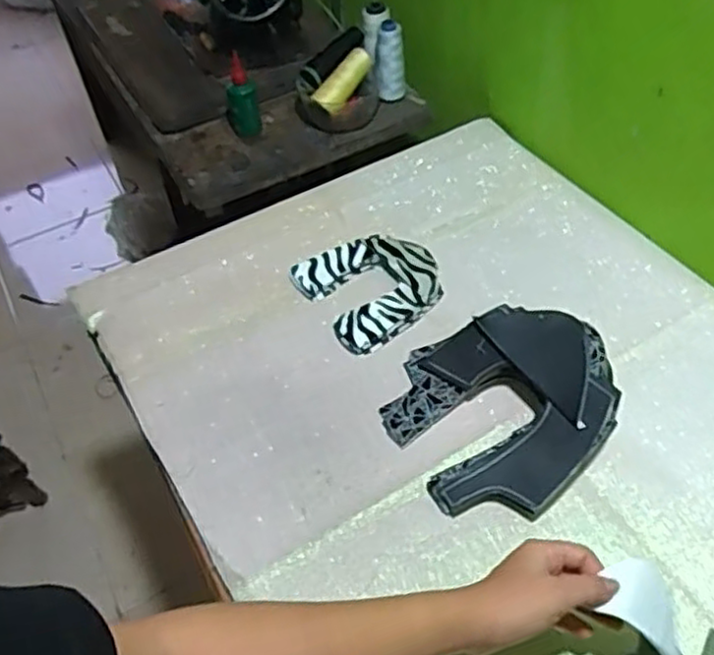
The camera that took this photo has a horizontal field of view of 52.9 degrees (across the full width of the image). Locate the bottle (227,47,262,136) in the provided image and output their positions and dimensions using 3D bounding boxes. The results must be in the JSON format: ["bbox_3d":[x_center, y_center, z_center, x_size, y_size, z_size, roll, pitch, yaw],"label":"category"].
[{"bbox_3d":[-0.168,-0.332,1.042,0.047,0.104,0.049,-10,48,-3],"label":"bottle"}]

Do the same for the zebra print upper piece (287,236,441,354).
[{"bbox_3d":[0.021,-0.052,0.822,0.147,0.015,0.152,-26,51,-16],"label":"zebra print upper piece"}]

